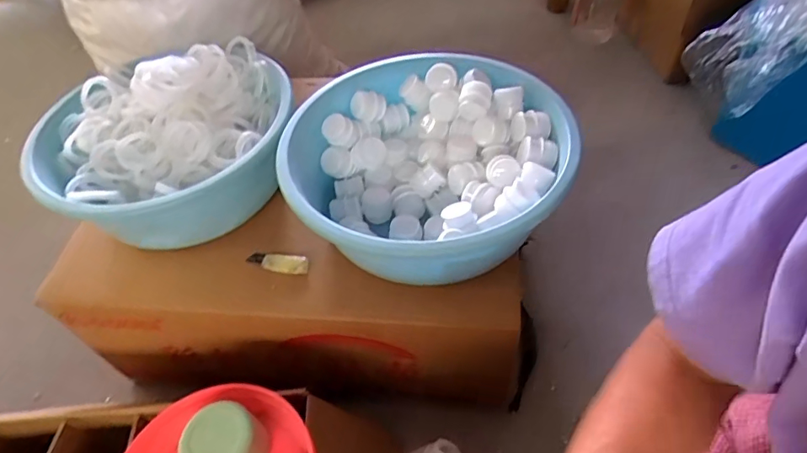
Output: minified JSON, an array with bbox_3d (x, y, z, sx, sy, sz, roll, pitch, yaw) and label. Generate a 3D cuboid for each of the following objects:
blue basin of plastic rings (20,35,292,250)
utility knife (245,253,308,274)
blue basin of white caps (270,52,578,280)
[{"bbox_3d":[-0.342,-0.129,0.739,0.363,0.141,0.319,-14,50,-6],"label":"blue basin of plastic rings"},{"bbox_3d":[-0.174,0.049,0.702,0.095,0.015,0.026,10,51,14],"label":"utility knife"},{"bbox_3d":[0.042,-0.100,0.730,0.362,0.145,0.448,2,50,8],"label":"blue basin of white caps"}]

